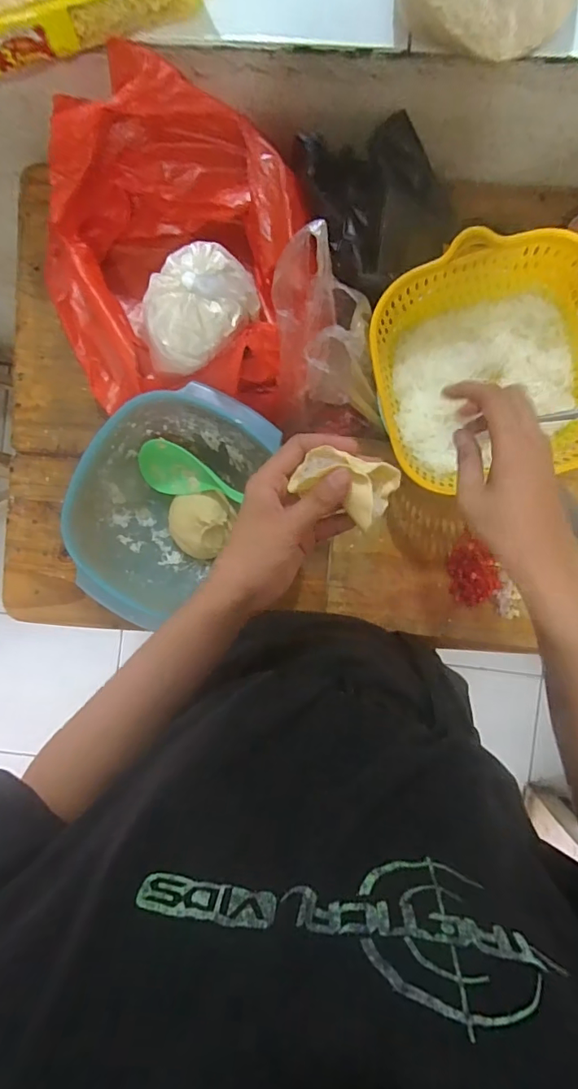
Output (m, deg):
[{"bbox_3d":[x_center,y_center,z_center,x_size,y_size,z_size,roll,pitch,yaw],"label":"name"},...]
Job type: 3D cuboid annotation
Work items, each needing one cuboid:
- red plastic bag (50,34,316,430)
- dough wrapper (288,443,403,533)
[{"bbox_3d":[-0.131,-0.320,0.545,0.325,0.147,0.305,3,91,1],"label":"red plastic bag"},{"bbox_3d":[0.041,-0.045,0.345,0.066,0.025,0.046,30,92,0],"label":"dough wrapper"}]

